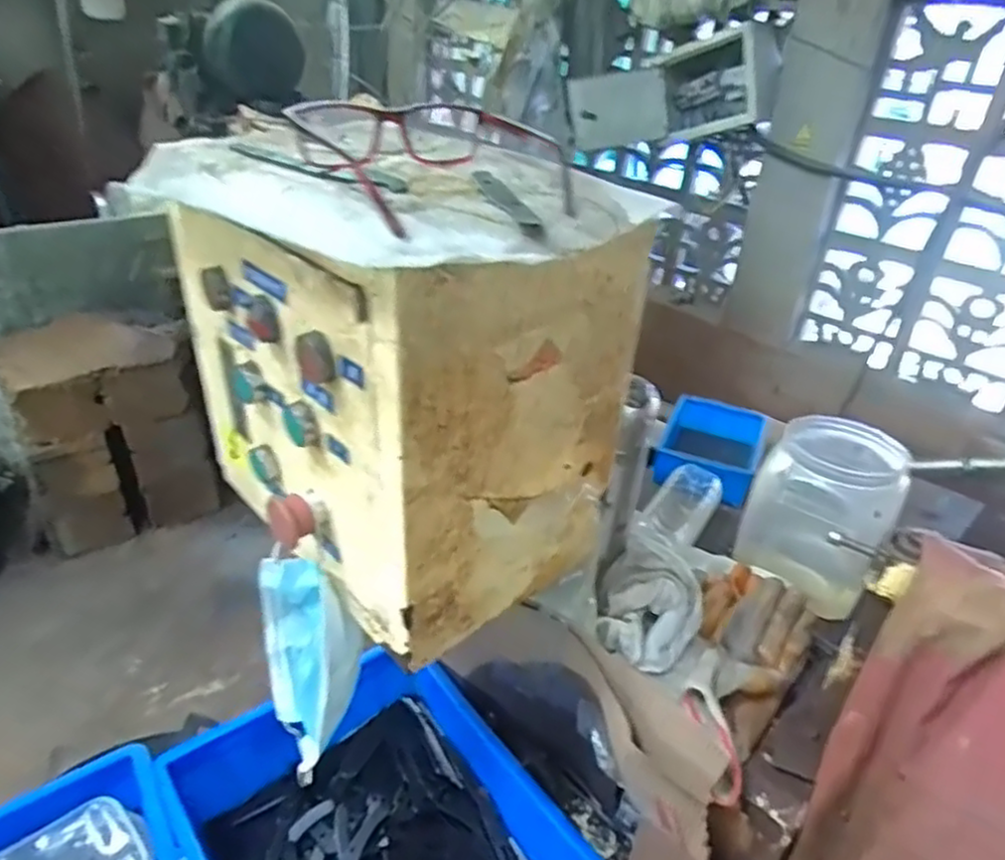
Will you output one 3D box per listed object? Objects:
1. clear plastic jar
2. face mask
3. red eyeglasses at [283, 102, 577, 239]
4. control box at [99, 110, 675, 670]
[{"bbox_3d":[0.353,0.093,0.759,0.134,0.169,0.143,2,31,-1],"label":"clear plastic jar"},{"bbox_3d":[-0.147,0.180,0.532,0.063,0.158,0.093,-15,36,-27],"label":"face mask"},{"bbox_3d":[-0.038,-0.156,0.391,0.118,0.038,0.154,-14,35,-26],"label":"red eyeglasses"},{"bbox_3d":[-0.078,-0.042,0.494,0.285,0.282,0.204,29,40,36],"label":"control box"}]

